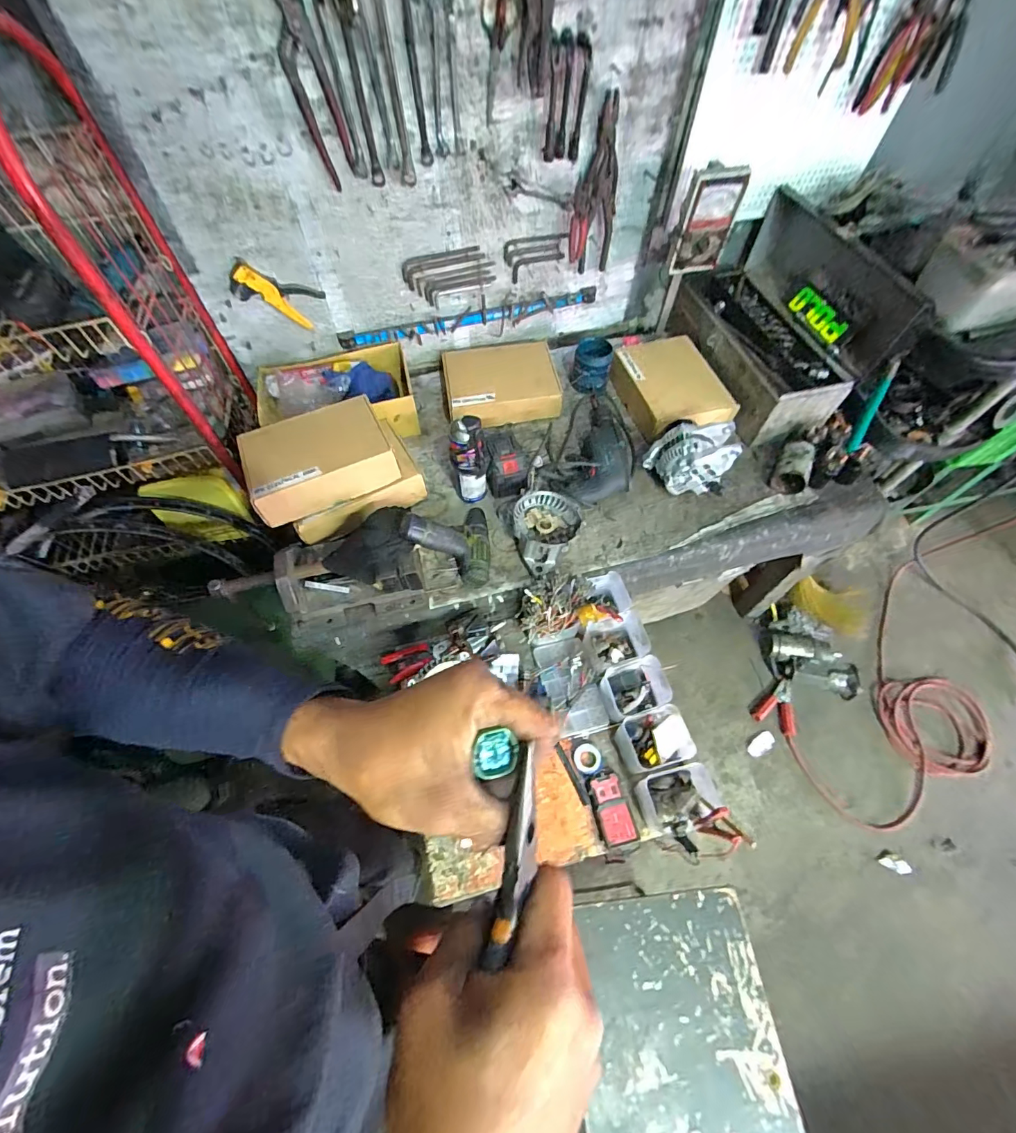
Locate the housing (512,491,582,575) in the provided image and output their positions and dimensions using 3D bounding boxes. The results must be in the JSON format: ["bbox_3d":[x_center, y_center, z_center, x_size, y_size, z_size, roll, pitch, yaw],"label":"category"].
[{"bbox_3d":[0.081,-0.071,0.920,0.137,0.065,0.170,-2,61,-1],"label":"housing"}]

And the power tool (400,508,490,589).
[{"bbox_3d":[-0.117,-0.046,0.869,0.191,0.068,0.173,2,68,-37],"label":"power tool"}]

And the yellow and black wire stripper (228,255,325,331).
[{"bbox_3d":[-0.482,-0.564,0.940,0.164,0.074,0.031,7,55,-34],"label":"yellow and black wire stripper"}]

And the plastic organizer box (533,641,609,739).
[{"bbox_3d":[0.117,0.227,0.848,0.098,0.031,0.172,-13,62,-7],"label":"plastic organizer box"}]

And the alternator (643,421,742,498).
[{"bbox_3d":[0.390,-0.235,0.973,0.172,0.129,0.125,15,62,9],"label":"alternator"}]

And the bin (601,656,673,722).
[{"bbox_3d":[0.230,0.223,0.819,0.106,0.068,0.089,-17,62,-9],"label":"bin"}]

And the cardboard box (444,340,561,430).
[{"bbox_3d":[-0.021,-0.458,1.126,0.270,0.083,0.229,-9,61,-4],"label":"cardboard box"}]

